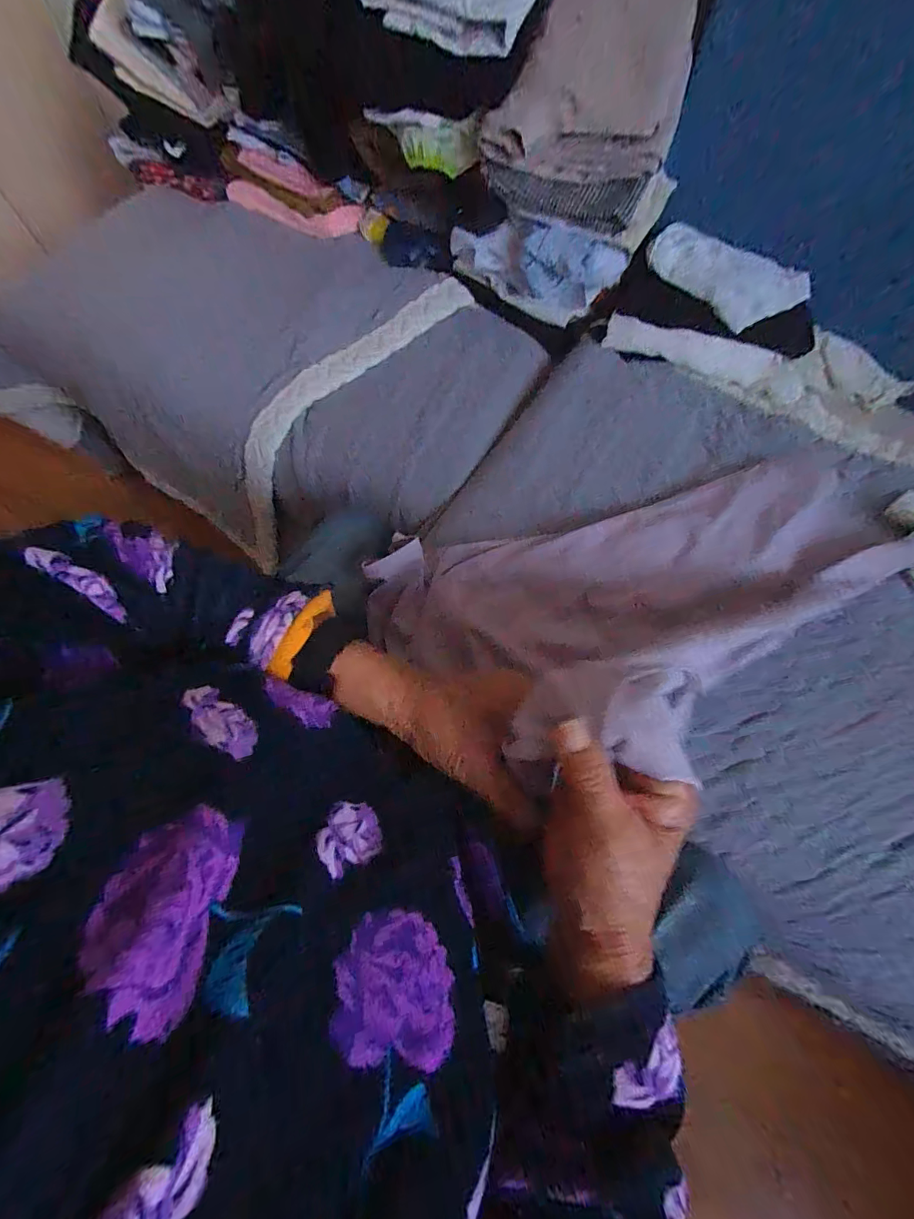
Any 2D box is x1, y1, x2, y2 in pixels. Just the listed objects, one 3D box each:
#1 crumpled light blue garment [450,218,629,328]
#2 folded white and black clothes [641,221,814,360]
[{"bbox_3d":[0.096,-0.464,0.625,0.246,0.104,0.048,24,69,11],"label":"crumpled light blue garment"},{"bbox_3d":[0.346,-0.408,0.587,0.235,0.059,0.109,18,68,9],"label":"folded white and black clothes"}]

